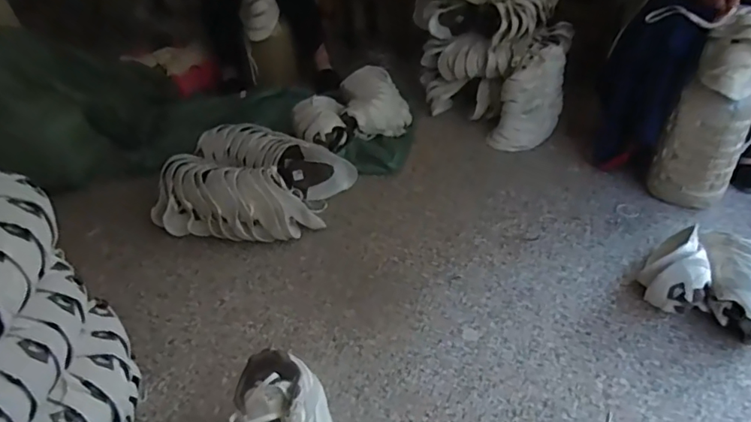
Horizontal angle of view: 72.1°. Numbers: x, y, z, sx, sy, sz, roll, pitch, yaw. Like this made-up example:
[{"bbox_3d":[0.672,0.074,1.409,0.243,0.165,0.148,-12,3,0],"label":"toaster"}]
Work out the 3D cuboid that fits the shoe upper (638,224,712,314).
[{"bbox_3d":[0.626,0.107,1.073,0.118,0.118,0.247,17,42,24],"label":"shoe upper"}]

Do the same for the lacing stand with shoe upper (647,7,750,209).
[{"bbox_3d":[0.782,-0.212,1.198,0.169,0.433,0.139,24,46,31],"label":"lacing stand with shoe upper"}]

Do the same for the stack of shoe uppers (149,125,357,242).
[{"bbox_3d":[-0.310,-0.077,1.353,0.445,0.122,0.337,7,39,14],"label":"stack of shoe uppers"}]

